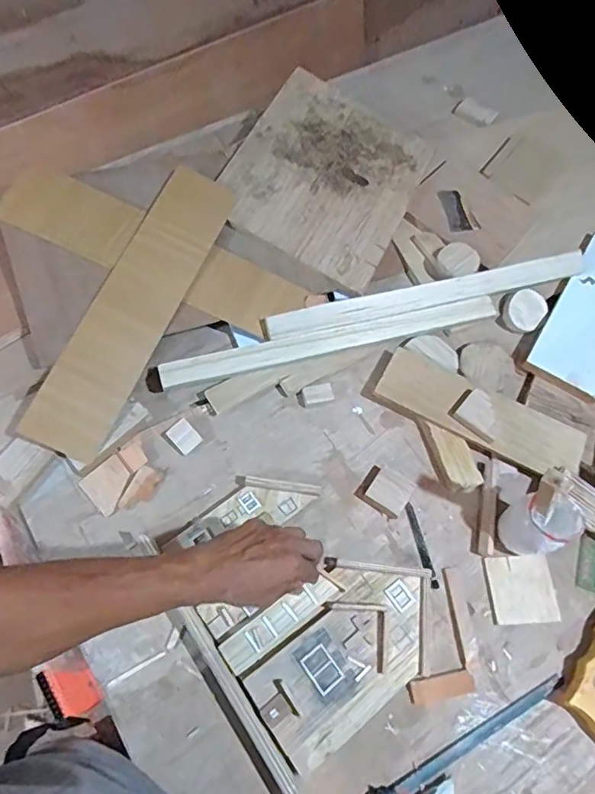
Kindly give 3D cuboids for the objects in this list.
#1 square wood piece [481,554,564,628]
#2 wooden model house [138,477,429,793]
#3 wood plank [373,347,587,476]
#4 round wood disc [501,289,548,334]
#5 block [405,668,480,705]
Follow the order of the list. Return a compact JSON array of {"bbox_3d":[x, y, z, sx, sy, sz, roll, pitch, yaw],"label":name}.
[{"bbox_3d":[0.276,0.236,0.637,0.082,0.006,0.077,-2,64,-3],"label":"square wood piece"},{"bbox_3d":[-0.002,0.233,0.604,0.248,0.030,0.293,-35,70,-19],"label":"wooden model house"},{"bbox_3d":[0.251,0.024,0.711,0.281,0.020,0.088,25,65,10],"label":"wood plank"},{"bbox_3d":[0.347,-0.133,0.787,0.070,0.015,0.058,-44,96,-6],"label":"round wood disc"},{"bbox_3d":[0.165,0.330,0.589,0.077,0.007,0.024,-8,64,-6],"label":"block"}]

